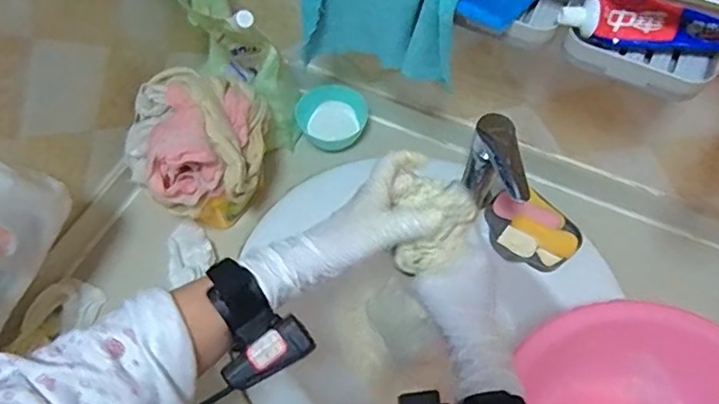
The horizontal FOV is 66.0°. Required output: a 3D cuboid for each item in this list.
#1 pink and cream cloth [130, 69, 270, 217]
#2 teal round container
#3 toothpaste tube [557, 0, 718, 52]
[{"bbox_3d":[-0.186,-0.071,0.639,0.149,0.089,0.153,-4,60,-3],"label":"pink and cream cloth"},{"bbox_3d":[-0.038,-0.128,0.816,0.085,0.053,0.085,0,60,0],"label":"teal round container"},{"bbox_3d":[0.260,-0.150,0.474,0.170,0.030,0.037,9,61,5],"label":"toothpaste tube"}]

